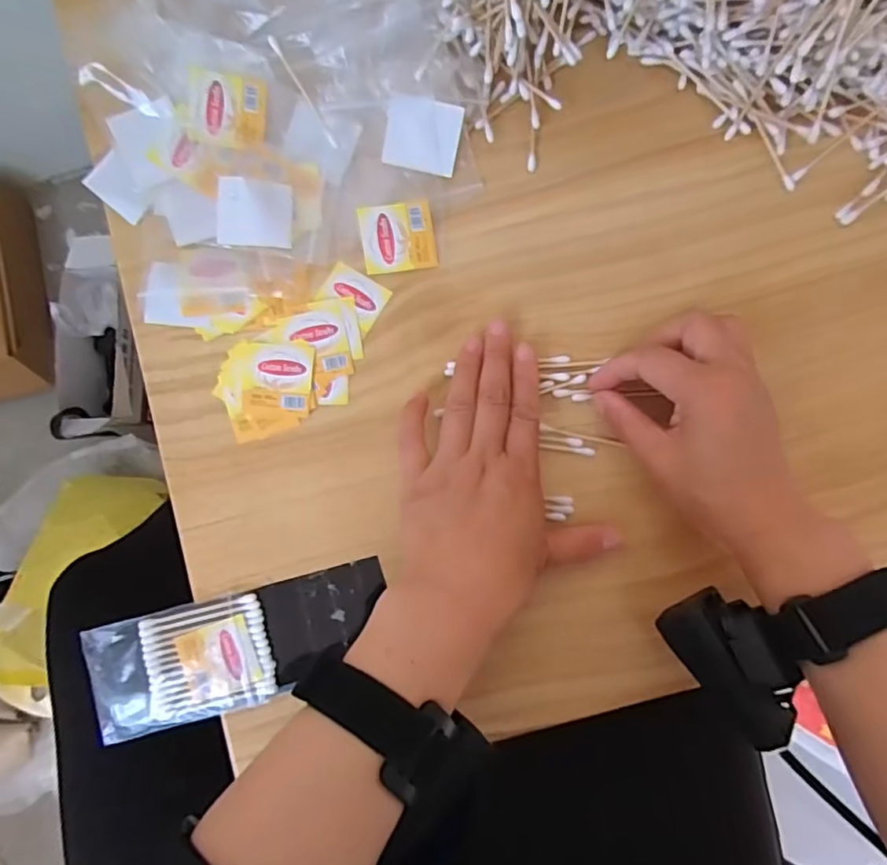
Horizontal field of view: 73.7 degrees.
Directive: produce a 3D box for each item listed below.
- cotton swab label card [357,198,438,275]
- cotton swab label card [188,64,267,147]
[{"bbox_3d":[-0.027,-0.118,0.356,0.043,0.004,0.040,-10,94,-8],"label":"cotton swab label card"},{"bbox_3d":[-0.128,-0.193,0.352,0.043,0.004,0.042,3,99,-10],"label":"cotton swab label card"}]

